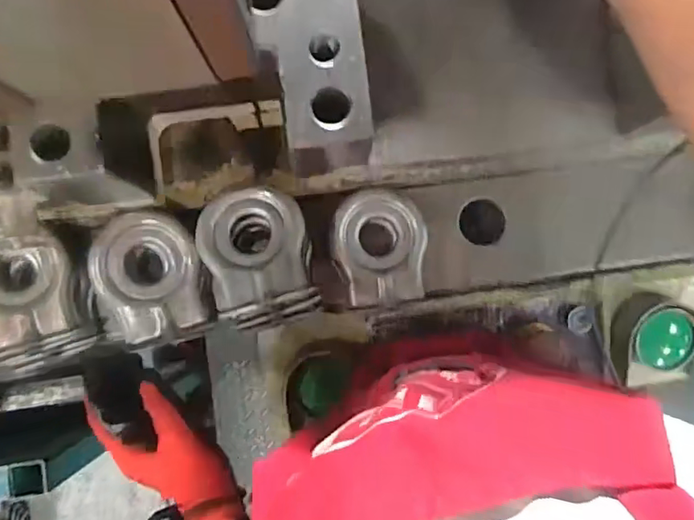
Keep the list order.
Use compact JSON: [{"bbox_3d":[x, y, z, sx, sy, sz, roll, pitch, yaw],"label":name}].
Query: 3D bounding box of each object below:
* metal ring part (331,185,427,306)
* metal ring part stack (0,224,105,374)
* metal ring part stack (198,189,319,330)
[{"bbox_3d":[0.033,-0.012,0.562,0.093,0.023,0.112,-4,87,-2],"label":"metal ring part"},{"bbox_3d":[-0.304,0.033,0.545,0.093,0.058,0.132,-21,88,-2],"label":"metal ring part stack"},{"bbox_3d":[-0.083,-0.001,0.532,0.098,0.063,0.126,-17,88,-2],"label":"metal ring part stack"}]

